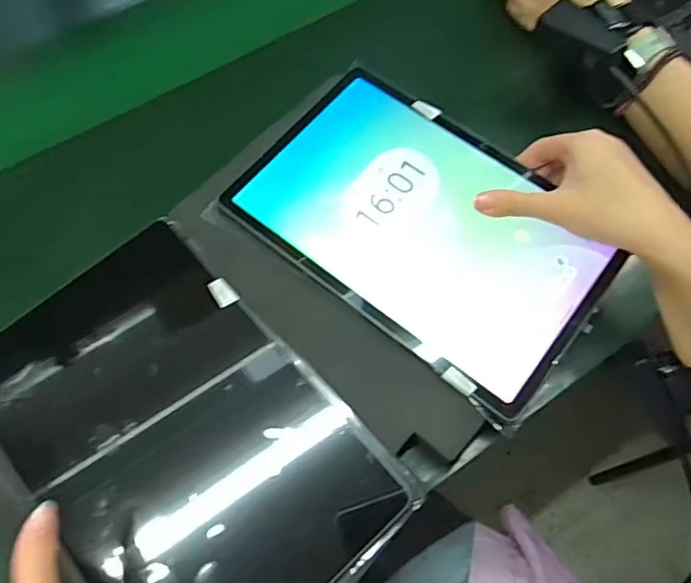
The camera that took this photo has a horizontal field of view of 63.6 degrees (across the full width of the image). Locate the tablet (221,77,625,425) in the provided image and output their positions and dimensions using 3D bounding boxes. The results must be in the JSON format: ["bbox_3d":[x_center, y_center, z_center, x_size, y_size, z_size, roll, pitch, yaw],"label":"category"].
[{"bbox_3d":[0.057,-0.052,0.398,0.250,0.010,0.168,37,72,15],"label":"tablet"}]

